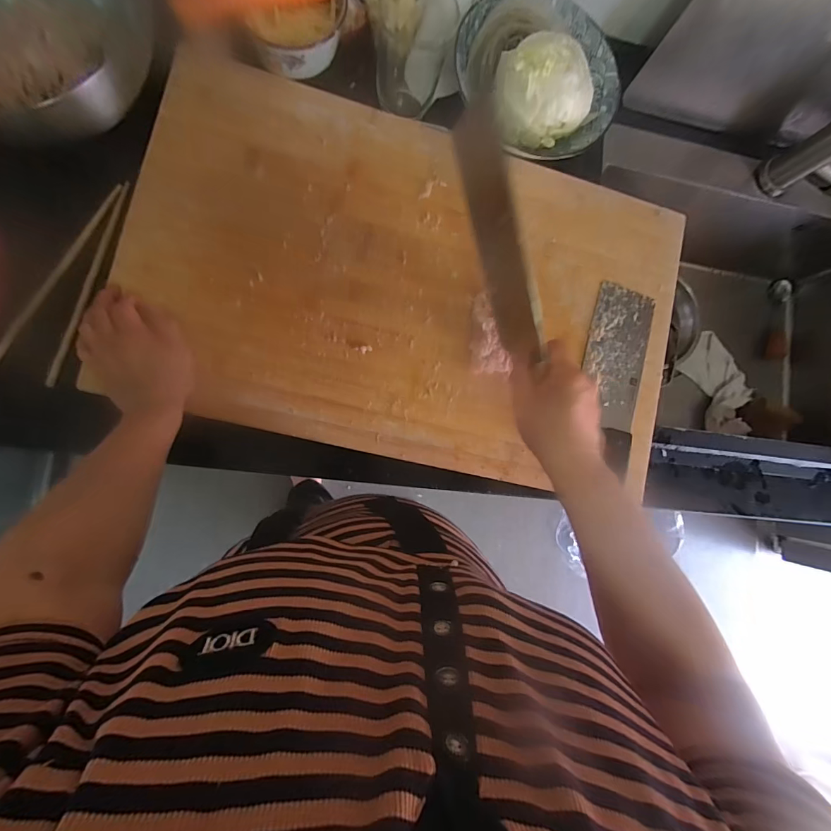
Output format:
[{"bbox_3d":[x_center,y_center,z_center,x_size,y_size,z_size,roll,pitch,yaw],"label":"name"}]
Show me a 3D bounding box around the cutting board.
[{"bbox_3d":[0.010,-0.144,0.476,0.625,0.025,0.384,13,87,-9],"label":"cutting board"}]

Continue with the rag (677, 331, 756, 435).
[{"bbox_3d":[0.541,-0.057,0.748,0.109,0.042,0.186,-10,79,-9],"label":"rag"}]

